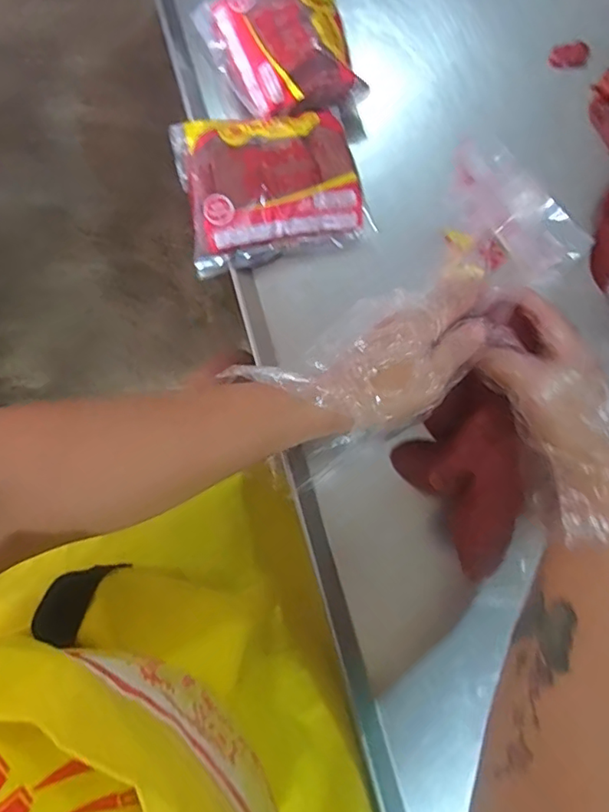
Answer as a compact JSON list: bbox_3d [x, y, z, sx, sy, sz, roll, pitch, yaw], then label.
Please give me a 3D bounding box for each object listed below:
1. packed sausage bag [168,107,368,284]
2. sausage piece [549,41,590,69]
[{"bbox_3d":[-0.024,-0.171,0.434,0.136,0.023,0.109,-11,98,-8],"label":"packed sausage bag"},{"bbox_3d":[0.236,-0.311,0.493,0.032,0.016,0.014,3,78,1],"label":"sausage piece"}]

